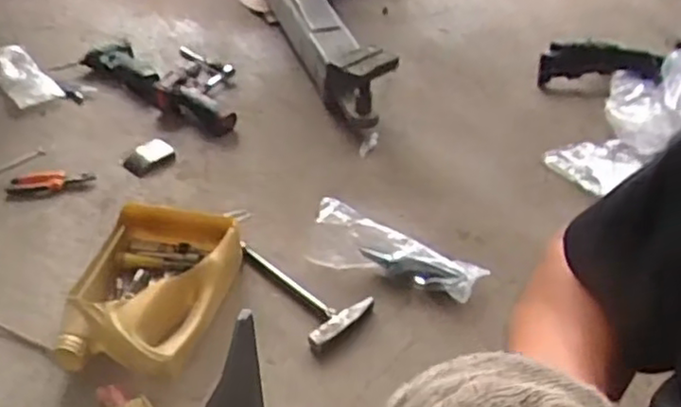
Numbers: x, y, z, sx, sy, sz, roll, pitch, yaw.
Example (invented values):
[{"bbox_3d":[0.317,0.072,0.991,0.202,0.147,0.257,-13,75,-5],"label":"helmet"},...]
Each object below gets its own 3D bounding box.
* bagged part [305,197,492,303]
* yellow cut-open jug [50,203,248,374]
[{"bbox_3d":[0.093,0.081,1.141,0.289,0.085,0.076,13,41,12],"label":"bagged part"},{"bbox_3d":[-0.285,0.123,1.040,0.227,0.103,0.294,8,40,6],"label":"yellow cut-open jug"}]

